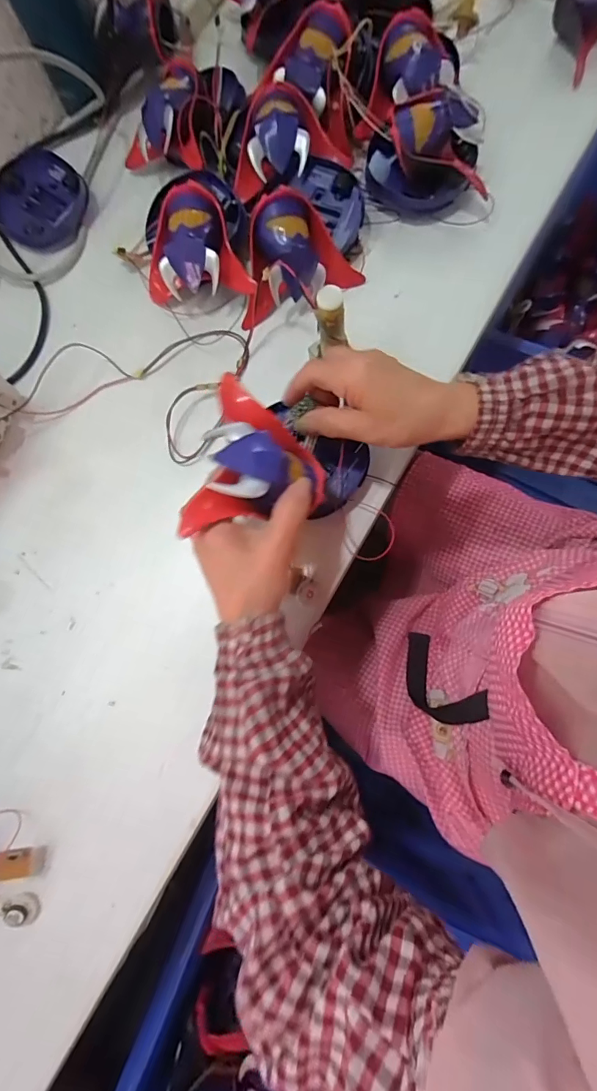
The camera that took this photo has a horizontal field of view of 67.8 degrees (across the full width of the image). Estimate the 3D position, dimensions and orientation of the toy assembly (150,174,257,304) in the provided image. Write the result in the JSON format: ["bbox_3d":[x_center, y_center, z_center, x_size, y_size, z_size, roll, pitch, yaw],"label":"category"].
[{"bbox_3d":[-0.107,-0.320,0.453,0.113,0.072,0.146,-5,77,5],"label":"toy assembly"}]

